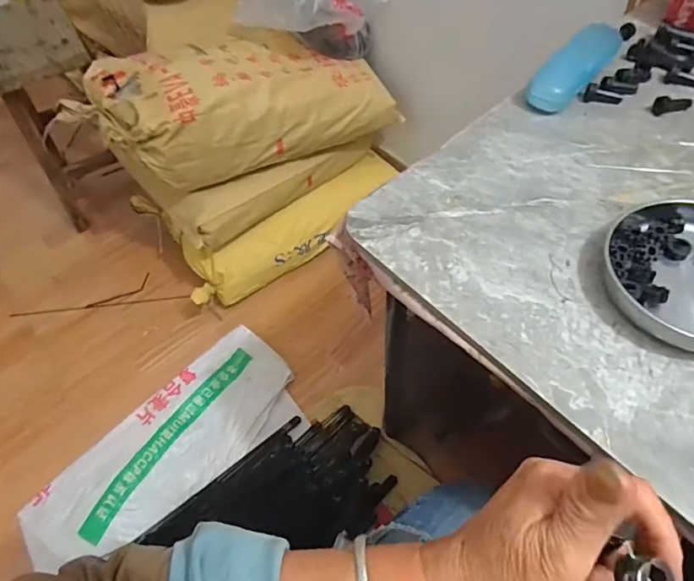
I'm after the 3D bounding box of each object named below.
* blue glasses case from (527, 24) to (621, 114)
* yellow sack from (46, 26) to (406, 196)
[{"bbox_3d":[0.257,-0.251,0.537,0.049,0.034,0.153,37,67,25],"label":"blue glasses case"},{"bbox_3d":[-0.225,-0.416,1.102,0.683,0.235,0.241,-16,55,-26],"label":"yellow sack"}]

